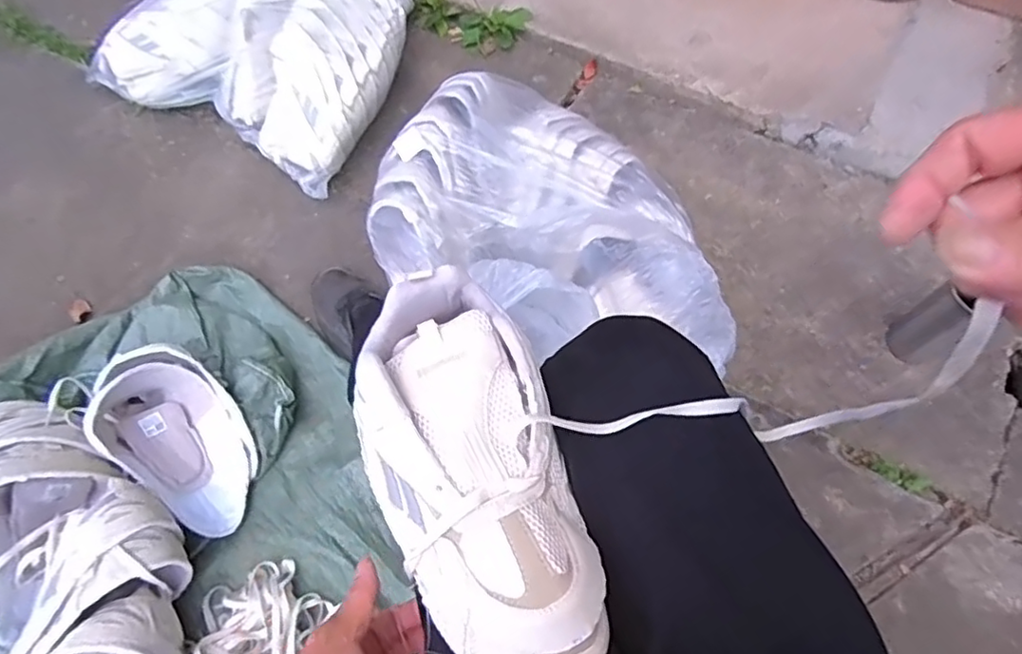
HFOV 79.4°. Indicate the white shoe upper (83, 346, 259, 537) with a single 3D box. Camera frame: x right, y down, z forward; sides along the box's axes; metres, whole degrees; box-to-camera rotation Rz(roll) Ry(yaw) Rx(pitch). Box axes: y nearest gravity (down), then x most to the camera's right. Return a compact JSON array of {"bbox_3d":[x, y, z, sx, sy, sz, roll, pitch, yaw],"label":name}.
[{"bbox_3d":[-0.411,0.128,0.768,0.238,0.113,0.130,38,67,19],"label":"white shoe upper"}]

